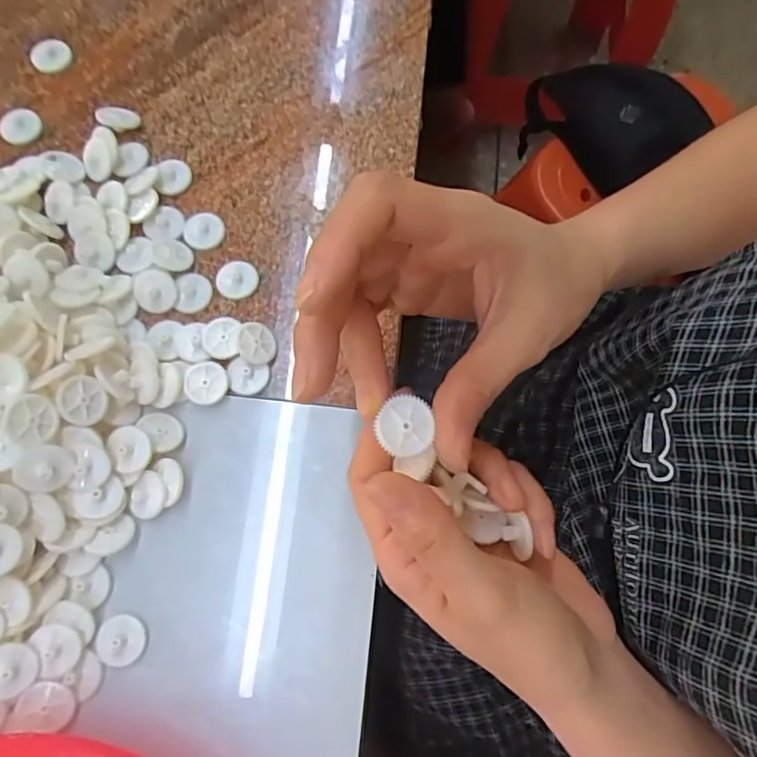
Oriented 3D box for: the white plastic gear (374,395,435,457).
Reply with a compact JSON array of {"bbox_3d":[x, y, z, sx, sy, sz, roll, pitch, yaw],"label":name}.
[{"bbox_3d":[0.009,0.017,0.191,0.019,0.004,0.021,-5,74,-4],"label":"white plastic gear"}]

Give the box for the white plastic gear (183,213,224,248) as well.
[{"bbox_3d":[-0.096,-0.081,0.298,0.021,0.004,0.021,-16,75,-7],"label":"white plastic gear"}]

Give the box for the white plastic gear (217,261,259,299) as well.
[{"bbox_3d":[-0.076,-0.053,0.292,0.022,0.004,0.021,0,74,-2],"label":"white plastic gear"}]

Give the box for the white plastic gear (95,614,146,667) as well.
[{"bbox_3d":[-0.114,0.116,0.240,0.021,0.004,0.020,1,74,-2],"label":"white plastic gear"}]

